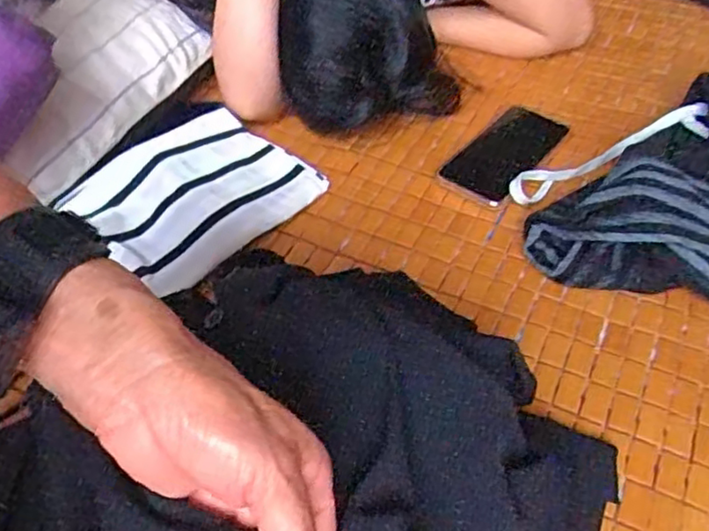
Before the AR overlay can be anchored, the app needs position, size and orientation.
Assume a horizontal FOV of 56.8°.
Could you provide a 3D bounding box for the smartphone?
[{"bbox_3d":[0.163,-0.123,0.703,0.079,0.009,0.162,26,54,33],"label":"smartphone"}]

